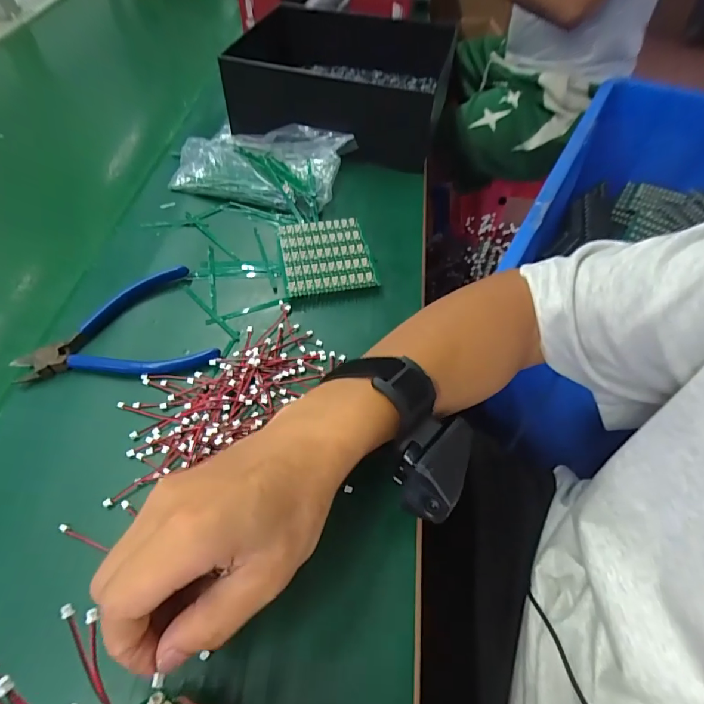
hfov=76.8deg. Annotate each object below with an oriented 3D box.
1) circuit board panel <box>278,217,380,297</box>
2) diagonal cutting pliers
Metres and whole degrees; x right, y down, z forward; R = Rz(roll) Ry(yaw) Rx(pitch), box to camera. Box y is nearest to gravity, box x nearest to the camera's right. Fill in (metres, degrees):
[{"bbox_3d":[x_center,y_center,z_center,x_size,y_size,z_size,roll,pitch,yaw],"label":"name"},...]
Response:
[{"bbox_3d":[-0.025,-0.086,0.404,0.079,0.016,0.083,-11,55,-7],"label":"circuit board panel"},{"bbox_3d":[-0.185,-0.017,0.355,0.141,0.017,0.104,-15,56,-9],"label":"diagonal cutting pliers"}]

